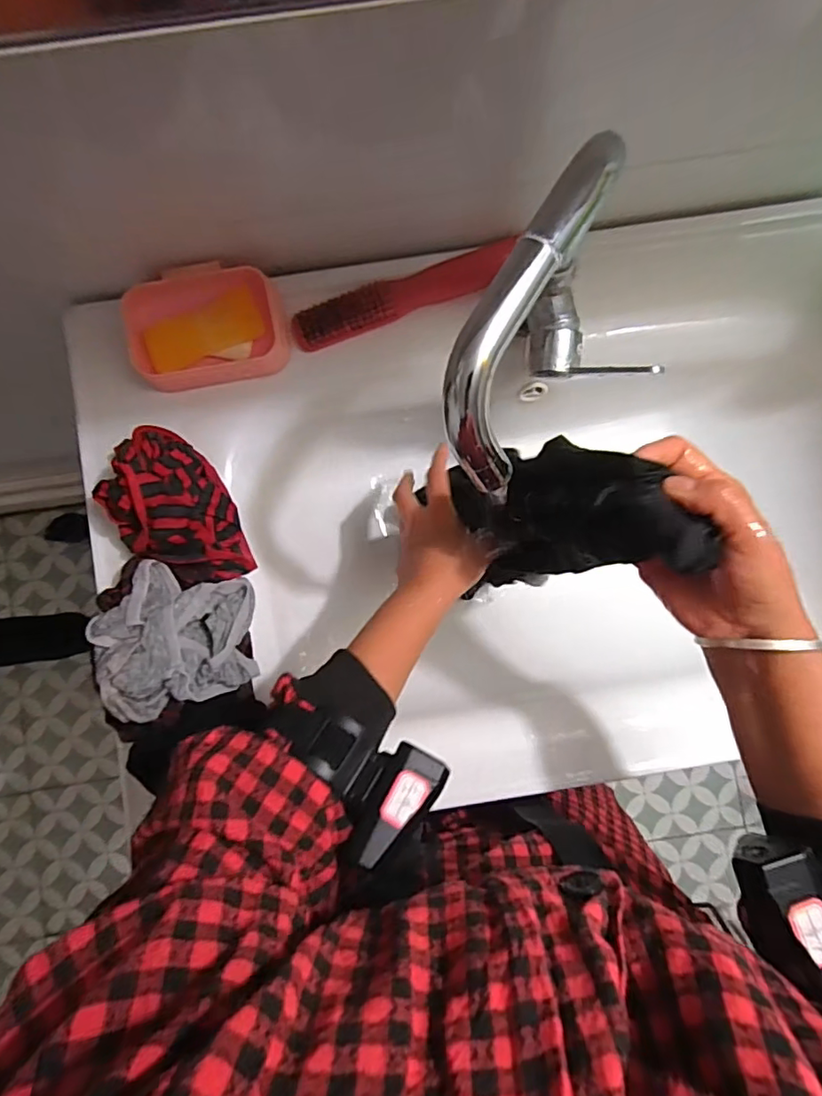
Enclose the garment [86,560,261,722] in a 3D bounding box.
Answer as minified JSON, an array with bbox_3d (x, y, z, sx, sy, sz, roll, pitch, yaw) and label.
[{"bbox_3d":[-0.184,0.066,0.446,0.116,0.048,0.113,0,85,-1],"label":"garment"}]

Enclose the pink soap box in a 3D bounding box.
[{"bbox_3d":[-0.172,-0.188,0.478,0.126,0.035,0.091,-10,85,-2],"label":"pink soap box"}]

